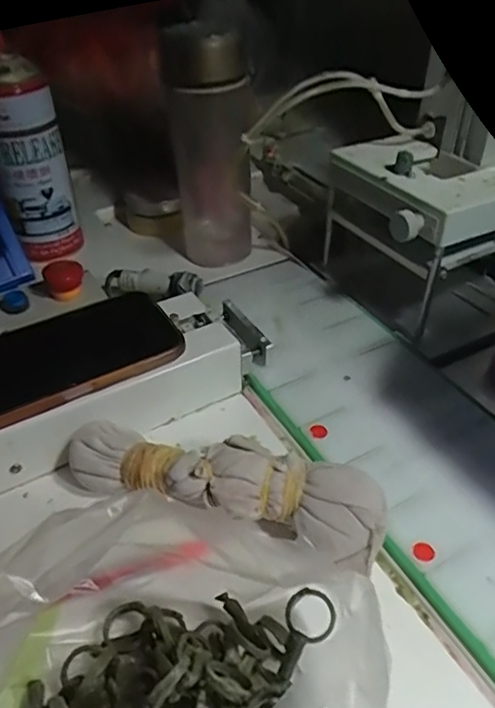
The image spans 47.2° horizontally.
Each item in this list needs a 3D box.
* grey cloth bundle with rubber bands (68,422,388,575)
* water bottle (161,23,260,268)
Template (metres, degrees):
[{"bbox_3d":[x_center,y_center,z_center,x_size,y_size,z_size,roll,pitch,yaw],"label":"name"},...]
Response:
[{"bbox_3d":[-0.015,0.071,0.309,0.175,0.036,0.040,12,43,15],"label":"grey cloth bundle with rubber bands"},{"bbox_3d":[-0.030,-0.180,0.492,0.072,0.182,0.076,-5,41,-4],"label":"water bottle"}]

